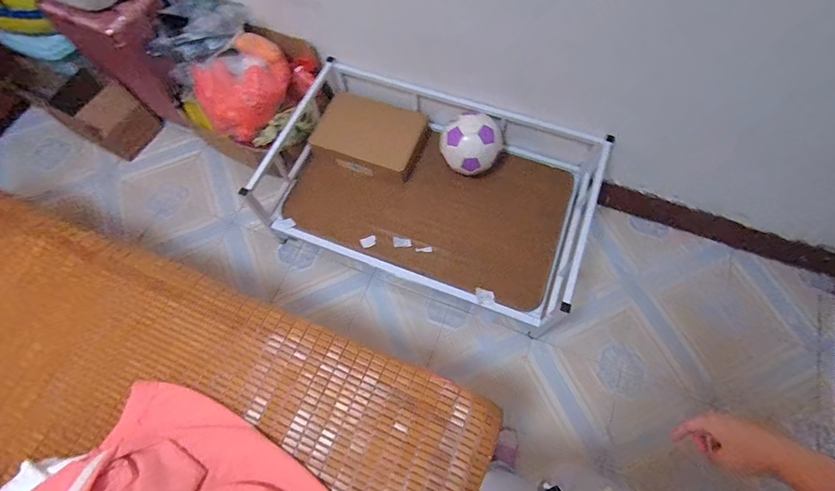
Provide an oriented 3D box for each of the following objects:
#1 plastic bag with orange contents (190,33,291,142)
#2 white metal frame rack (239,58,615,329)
[{"bbox_3d":[-0.589,-0.542,1.333,0.331,0.151,0.240,-31,71,-10],"label":"plastic bag with orange contents"},{"bbox_3d":[0.063,-0.179,1.349,1.019,0.365,0.643,20,70,9],"label":"white metal frame rack"}]

